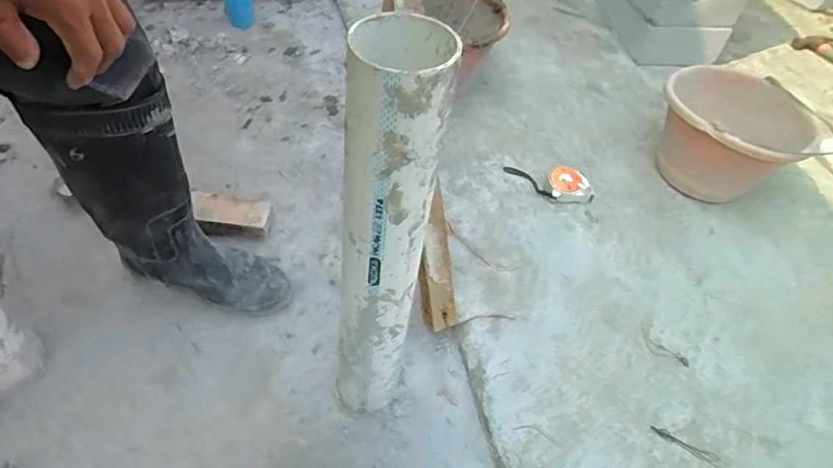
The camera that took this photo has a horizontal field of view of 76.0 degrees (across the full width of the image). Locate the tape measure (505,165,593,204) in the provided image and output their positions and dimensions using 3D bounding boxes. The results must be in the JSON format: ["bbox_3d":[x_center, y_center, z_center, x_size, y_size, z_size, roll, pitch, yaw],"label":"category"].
[{"bbox_3d":[0.236,-0.095,0.952,0.165,0.045,0.060,21,51,11],"label":"tape measure"}]

